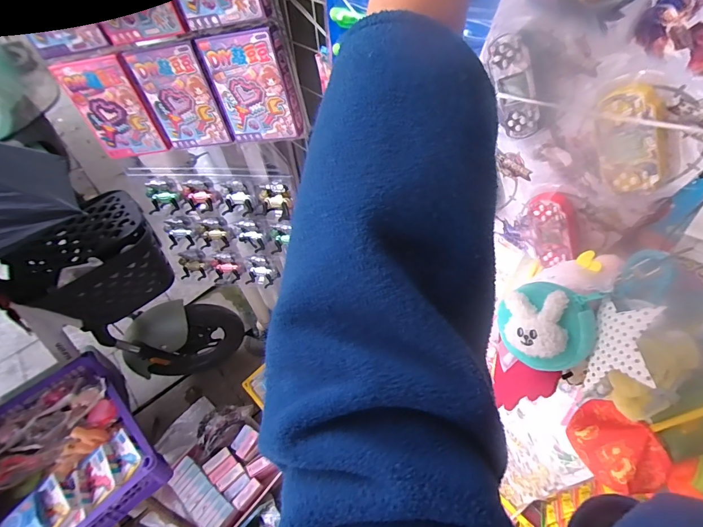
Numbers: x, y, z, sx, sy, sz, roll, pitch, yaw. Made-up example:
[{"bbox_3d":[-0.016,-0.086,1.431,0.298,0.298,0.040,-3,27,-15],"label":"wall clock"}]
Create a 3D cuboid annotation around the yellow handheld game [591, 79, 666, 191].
[{"bbox_3d":[0.222,-0.097,0.281,0.022,0.082,0.042,-39,25,-24],"label":"yellow handheld game"}]

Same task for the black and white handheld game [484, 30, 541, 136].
[{"bbox_3d":[0.144,-0.155,0.317,0.013,0.085,0.032,-32,21,-20],"label":"black and white handheld game"}]

